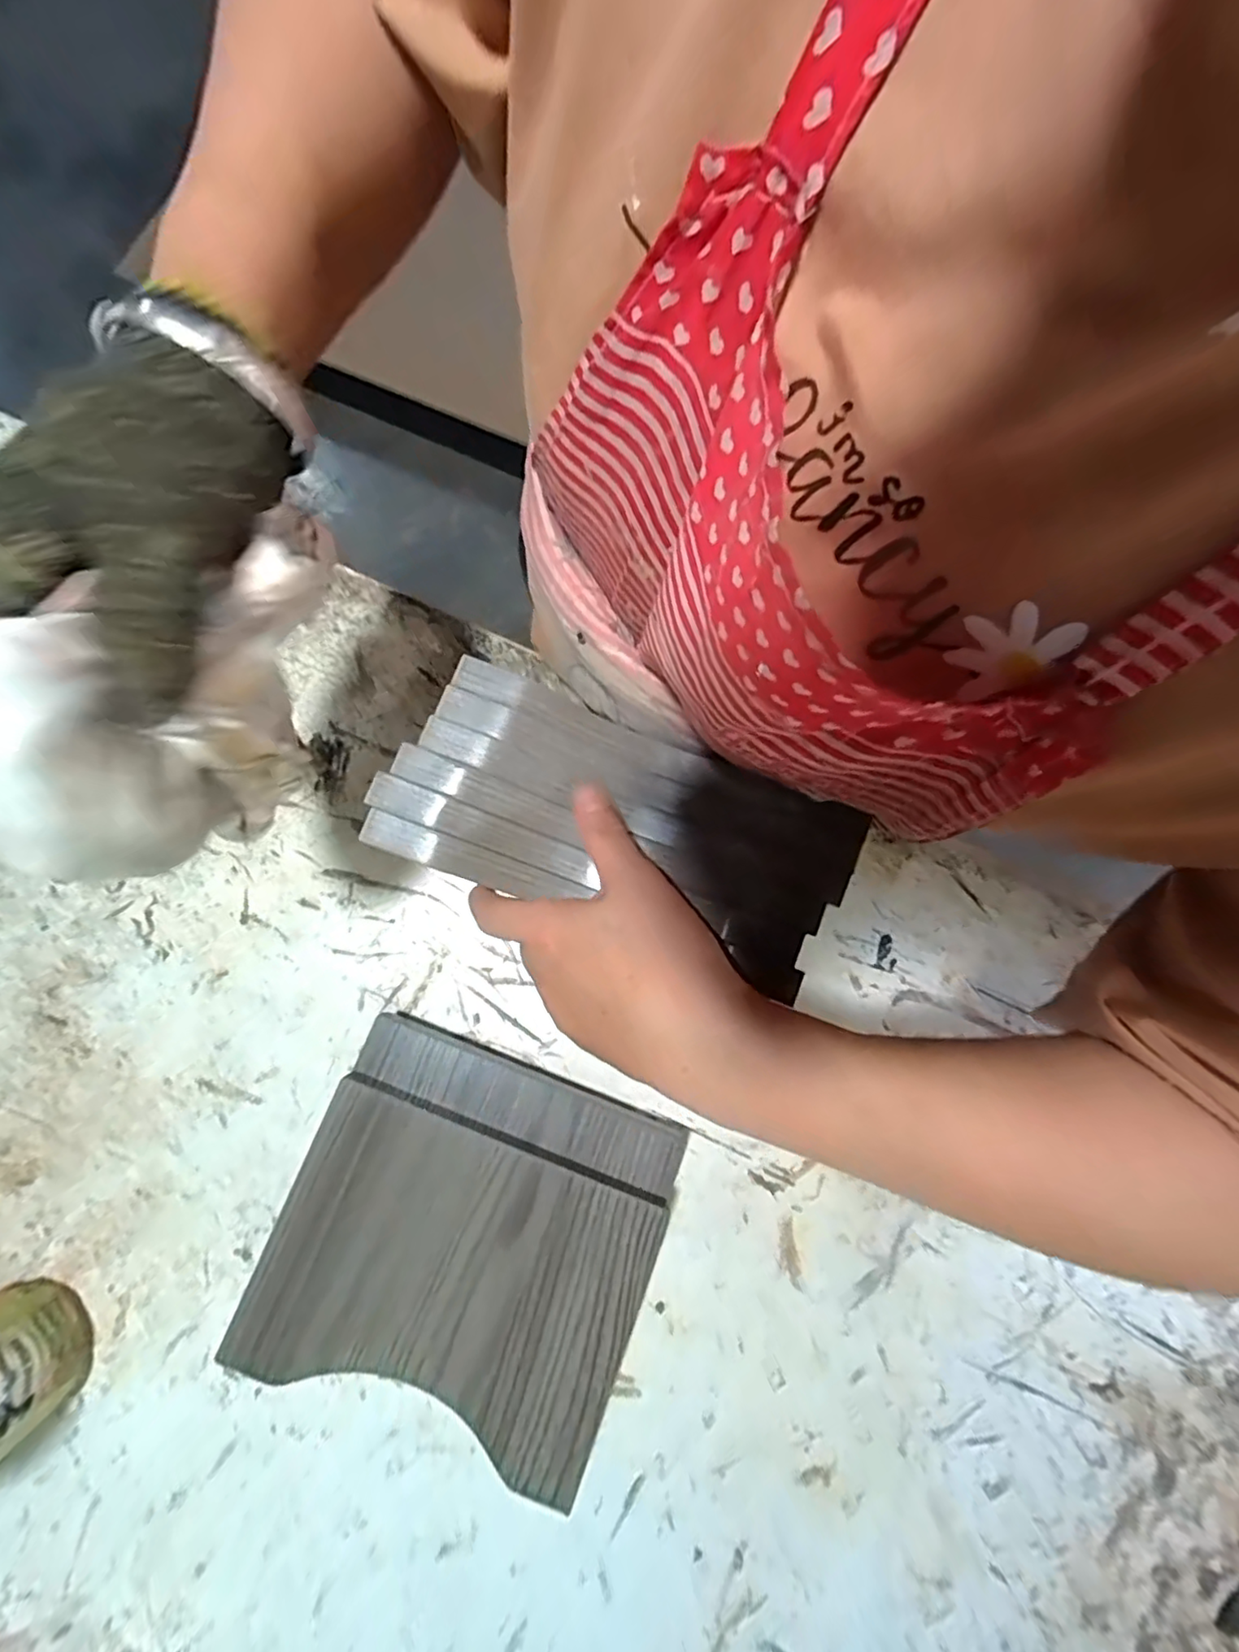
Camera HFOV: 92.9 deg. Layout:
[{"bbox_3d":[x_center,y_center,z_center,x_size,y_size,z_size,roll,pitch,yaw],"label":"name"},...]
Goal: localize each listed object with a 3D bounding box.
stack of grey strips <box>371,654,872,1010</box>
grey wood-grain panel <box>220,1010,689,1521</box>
[{"bbox_3d":[0.000,-0.002,0.261,0.196,0.028,0.093,17,79,1],"label":"stack of grey strips"},{"bbox_3d":[-0.081,0.222,0.330,0.186,0.048,0.170,21,79,3],"label":"grey wood-grain panel"}]

